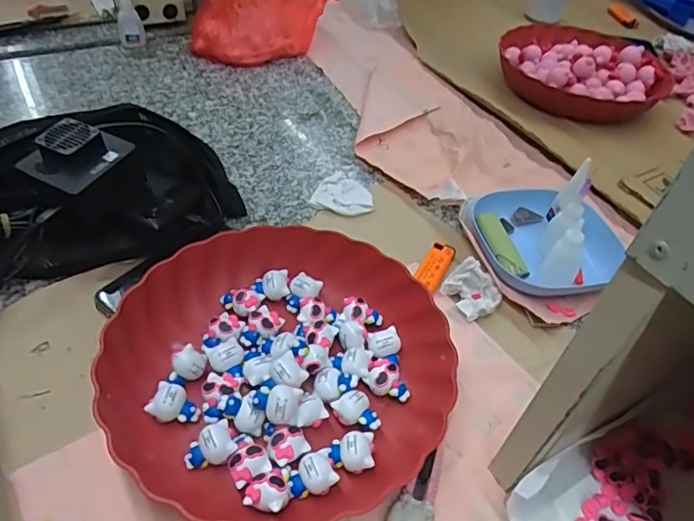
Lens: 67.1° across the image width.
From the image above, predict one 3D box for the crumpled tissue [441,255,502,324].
[{"bbox_3d":[0.113,0.024,0.469,0.049,0.019,0.052,26,48,18],"label":"crumpled tissue"}]

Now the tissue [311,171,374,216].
[{"bbox_3d":[0.001,-0.072,0.571,0.065,0.011,0.069,23,47,16],"label":"tissue"}]

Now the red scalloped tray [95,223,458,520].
[{"bbox_3d":[-0.046,0.069,0.392,0.237,0.046,0.234,18,46,12],"label":"red scalloped tray"}]

